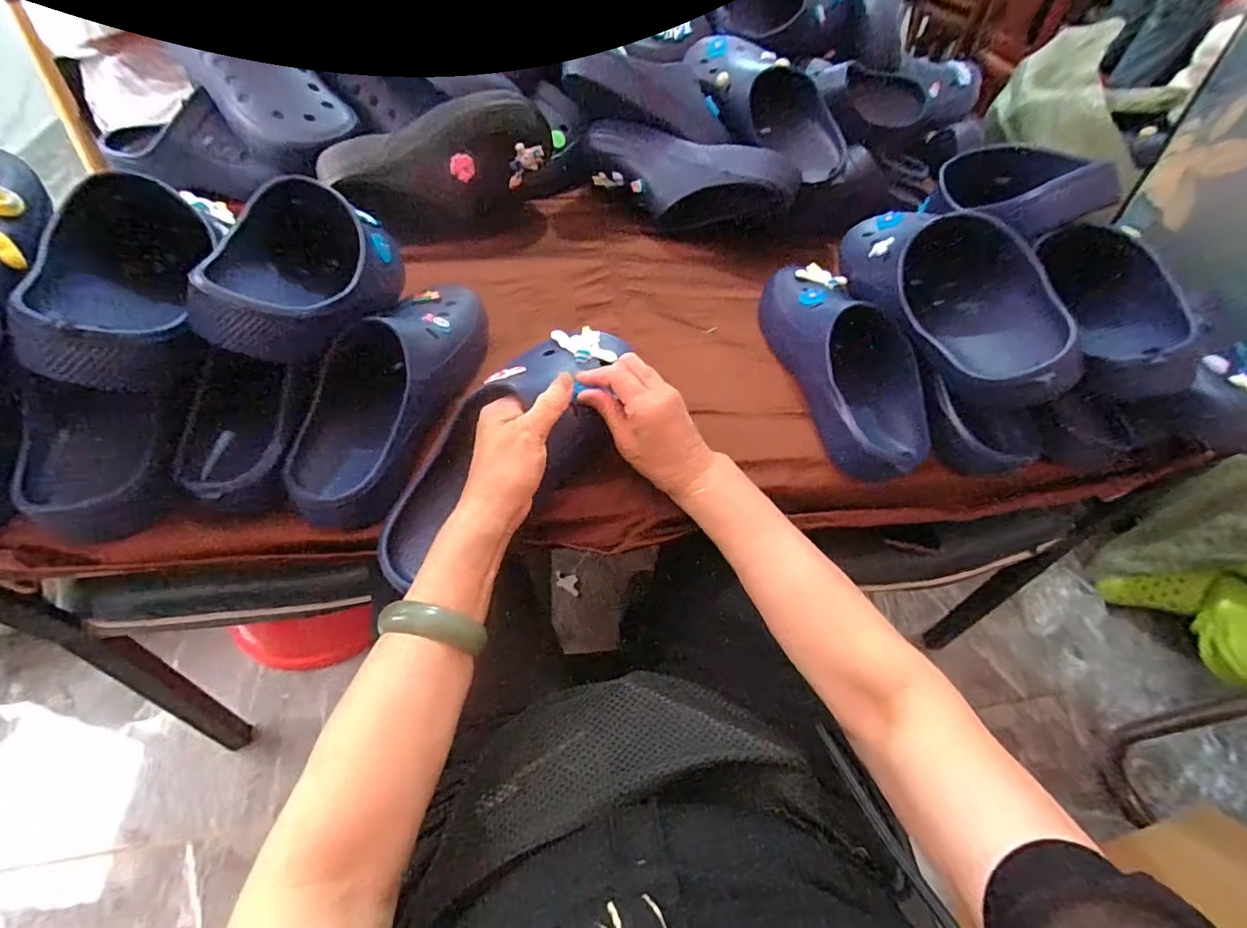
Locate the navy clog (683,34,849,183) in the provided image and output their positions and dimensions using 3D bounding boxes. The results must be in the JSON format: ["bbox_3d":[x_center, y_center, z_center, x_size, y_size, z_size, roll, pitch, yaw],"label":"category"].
[{"bbox_3d":[0.189,-0.483,0.712,0.271,0.088,0.116,44,56,4],"label":"navy clog"}]

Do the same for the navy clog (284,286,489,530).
[{"bbox_3d":[-0.194,-0.070,0.459,0.086,0.095,0.260,18,63,8],"label":"navy clog"}]

